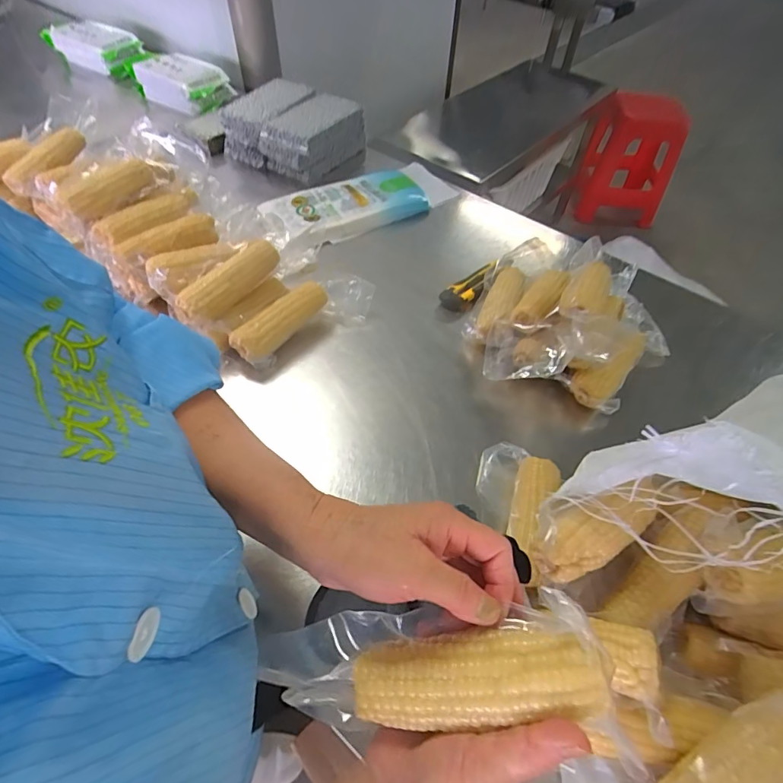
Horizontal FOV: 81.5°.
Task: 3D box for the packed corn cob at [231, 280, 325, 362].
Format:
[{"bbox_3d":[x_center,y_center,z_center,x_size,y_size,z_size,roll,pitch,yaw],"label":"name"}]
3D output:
[{"bbox_3d":[-0.149,-0.091,0.627,0.053,0.059,0.148,27,56,17],"label":"packed corn cob"}]

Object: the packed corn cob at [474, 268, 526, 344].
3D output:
[{"bbox_3d":[0.160,-0.134,0.660,0.052,0.039,0.161,18,54,11],"label":"packed corn cob"}]

